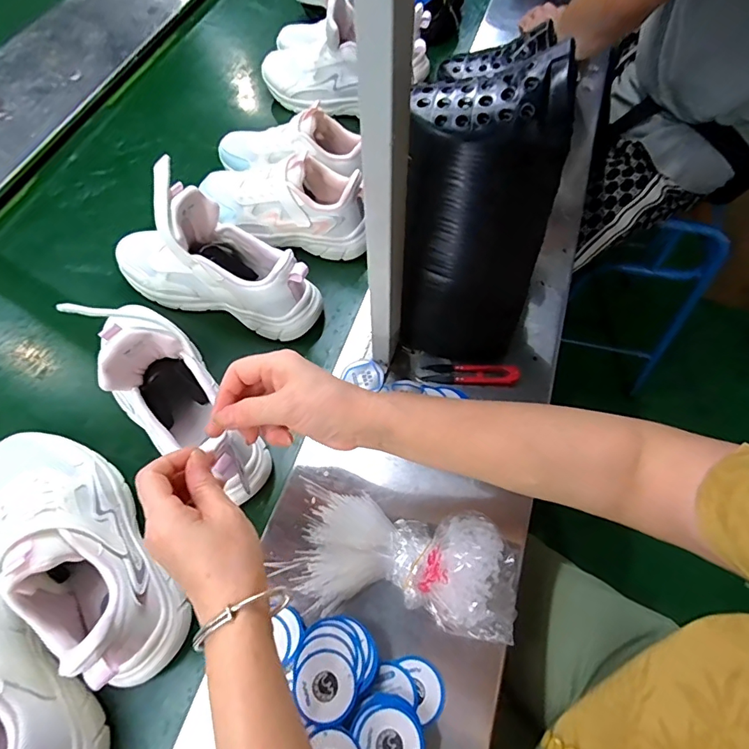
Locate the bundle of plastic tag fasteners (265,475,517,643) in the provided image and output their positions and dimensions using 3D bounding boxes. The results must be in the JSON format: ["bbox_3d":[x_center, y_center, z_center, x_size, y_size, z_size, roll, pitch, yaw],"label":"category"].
[{"bbox_3d":[0.019,0.158,0.409,0.199,0.048,0.107,7,61,4],"label":"bundle of plastic tag fasteners"}]

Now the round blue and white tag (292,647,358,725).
[{"bbox_3d":[-0.036,0.238,0.359,0.044,0.005,0.047,0,61,0],"label":"round blue and white tag"}]

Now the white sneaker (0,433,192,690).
[{"bbox_3d":[-0.270,0.142,0.417,0.087,0.117,0.269,-38,67,-18],"label":"white sneaker"}]

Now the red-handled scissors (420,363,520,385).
[{"bbox_3d":[0.107,-0.003,0.519,0.102,0.018,0.025,4,61,3],"label":"red-handled scissors"}]

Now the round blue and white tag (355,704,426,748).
[{"bbox_3d":[0.013,0.272,0.343,0.046,0.007,0.047,0,61,0],"label":"round blue and white tag"}]

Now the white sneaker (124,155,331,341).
[{"bbox_3d":[-0.183,-0.140,0.535,0.238,0.153,0.079,18,63,10],"label":"white sneaker"}]

